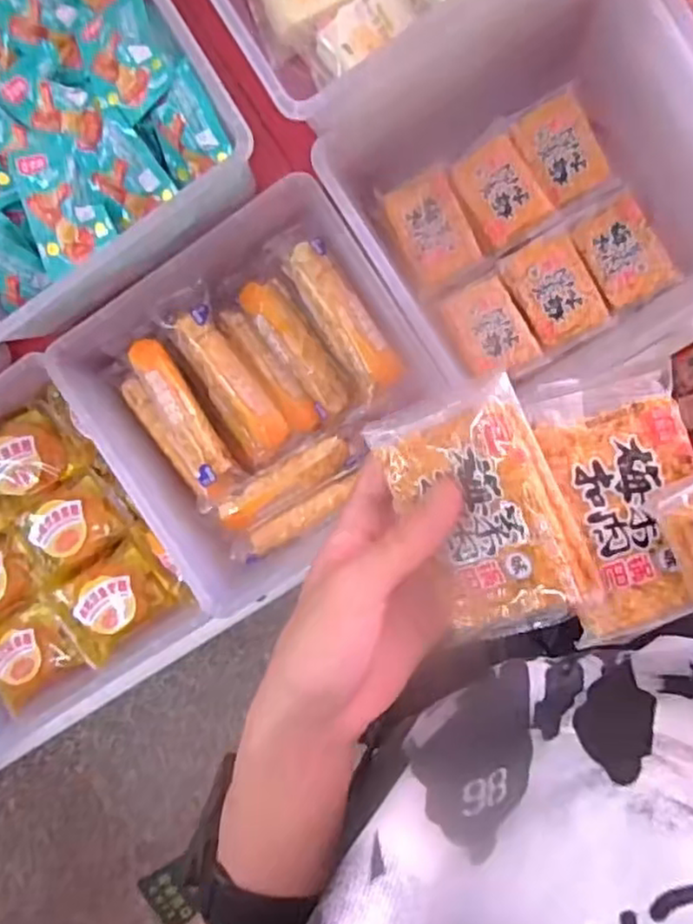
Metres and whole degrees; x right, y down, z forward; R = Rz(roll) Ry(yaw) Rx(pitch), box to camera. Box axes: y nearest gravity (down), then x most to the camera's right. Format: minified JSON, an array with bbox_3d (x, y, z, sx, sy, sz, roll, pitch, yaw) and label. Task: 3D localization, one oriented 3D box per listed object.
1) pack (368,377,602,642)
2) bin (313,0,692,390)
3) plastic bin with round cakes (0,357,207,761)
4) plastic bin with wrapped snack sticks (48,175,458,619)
[{"bbox_3d":[0.061,0.022,0.306,0.069,0.017,0.103,-24,89,37],"label":"pack"},{"bbox_3d":[0.178,-0.226,0.630,0.297,0.121,0.293,-32,92,8],"label":"bin"},{"bbox_3d":[-0.320,0.102,0.691,0.298,0.086,0.293,-34,92,8],"label":"plastic bin with round cakes"},{"bbox_3d":[-0.078,-0.070,0.658,0.291,0.090,0.275,-33,92,8],"label":"plastic bin with wrapped snack sticks"}]

